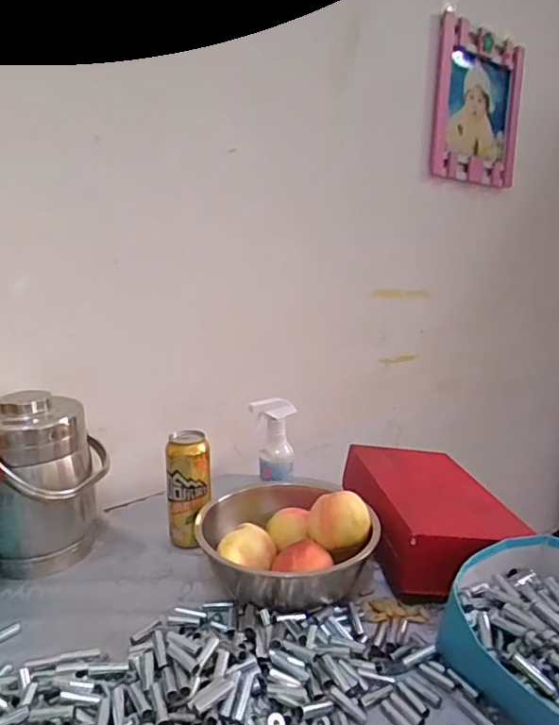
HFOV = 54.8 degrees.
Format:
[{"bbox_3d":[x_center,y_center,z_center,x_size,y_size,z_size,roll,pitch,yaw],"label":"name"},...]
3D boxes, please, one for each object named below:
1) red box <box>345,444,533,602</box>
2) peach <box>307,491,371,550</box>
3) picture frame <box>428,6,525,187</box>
[{"bbox_3d":[0.225,0.217,0.795,0.187,0.084,0.331,-2,13,-8],"label":"red box"},{"bbox_3d":[0.078,0.203,0.714,0.071,0.059,0.071,-2,13,-10],"label":"peach"},{"bbox_3d":[0.504,-0.637,1.359,0.343,0.344,0.029,-7,15,-36],"label":"picture frame"}]

